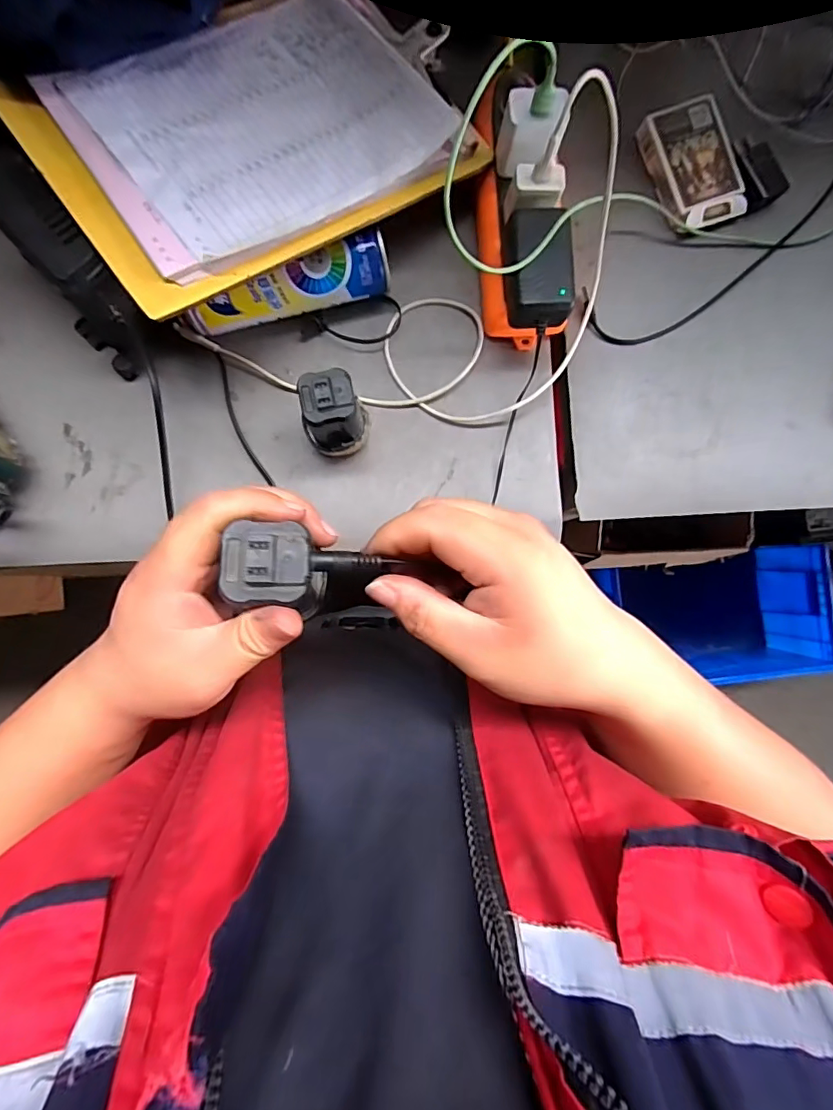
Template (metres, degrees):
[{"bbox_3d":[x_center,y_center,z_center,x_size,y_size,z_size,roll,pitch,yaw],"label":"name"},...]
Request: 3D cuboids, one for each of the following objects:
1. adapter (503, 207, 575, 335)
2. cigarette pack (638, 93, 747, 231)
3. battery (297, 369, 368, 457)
[{"bbox_3d":[0.092,-0.214,0.387,0.050,0.031,0.078,-1,89,-2],"label":"adapter"},{"bbox_3d":[0.241,-0.336,0.447,0.067,0.019,0.101,-21,90,-2],"label":"cigarette pack"},{"bbox_3d":[-0.062,-0.107,0.399,0.043,0.083,0.045,0,89,-2],"label":"battery"}]

